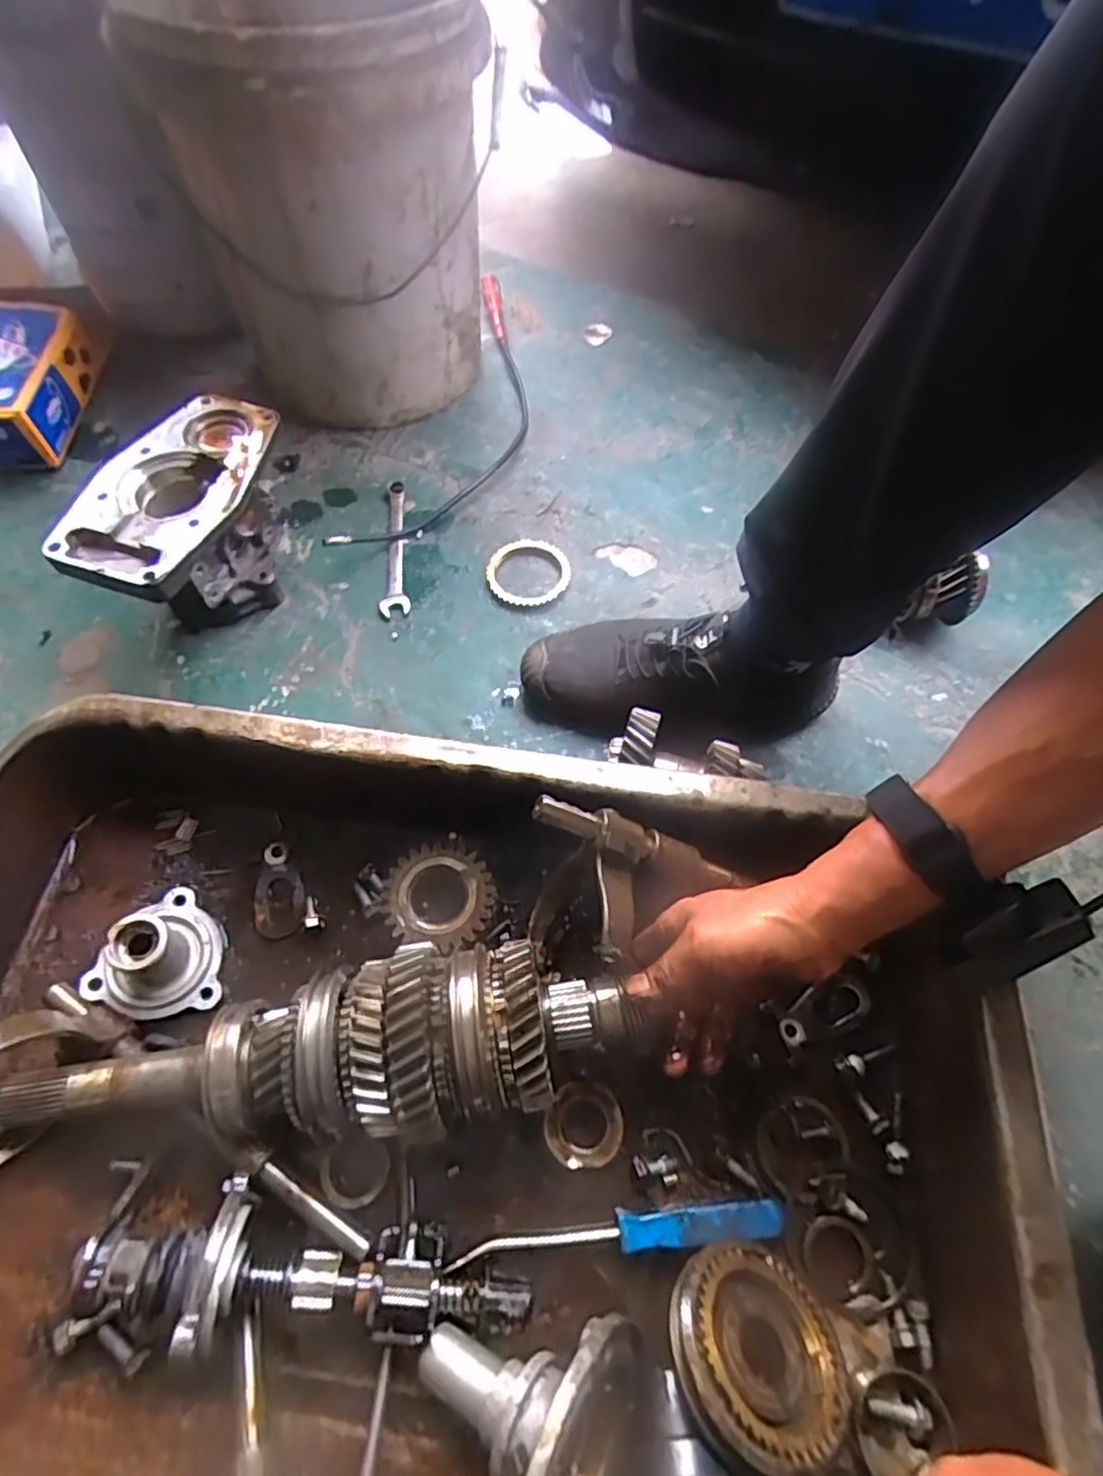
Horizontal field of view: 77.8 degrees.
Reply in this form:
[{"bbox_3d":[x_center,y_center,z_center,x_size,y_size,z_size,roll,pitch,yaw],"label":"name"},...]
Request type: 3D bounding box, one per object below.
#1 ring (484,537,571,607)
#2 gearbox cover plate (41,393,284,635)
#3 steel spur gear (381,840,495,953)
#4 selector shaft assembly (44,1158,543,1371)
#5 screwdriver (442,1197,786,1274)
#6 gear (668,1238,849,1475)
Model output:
[{"bbox_3d":[-0.021,-0.157,0.642,0.078,0.011,0.075,1,61,-2],"label":"ring"},{"bbox_3d":[-0.304,-0.176,0.586,0.115,0.115,0.198,11,61,3],"label":"gearbox cover plate"},{"bbox_3d":[-0.075,0.105,0.459,0.069,0.020,0.069,1,61,-2],"label":"steel spur gear"},{"bbox_3d":[-0.130,0.283,0.360,0.235,0.071,0.081,5,61,0],"label":"selector shaft assembly"},{"bbox_3d":[0.039,0.287,0.398,0.193,0.017,0.019,-2,61,-4],"label":"screwdriver"},{"bbox_3d":[0.108,0.313,0.350,0.086,0.022,0.088,16,31,-10],"label":"gear"}]

